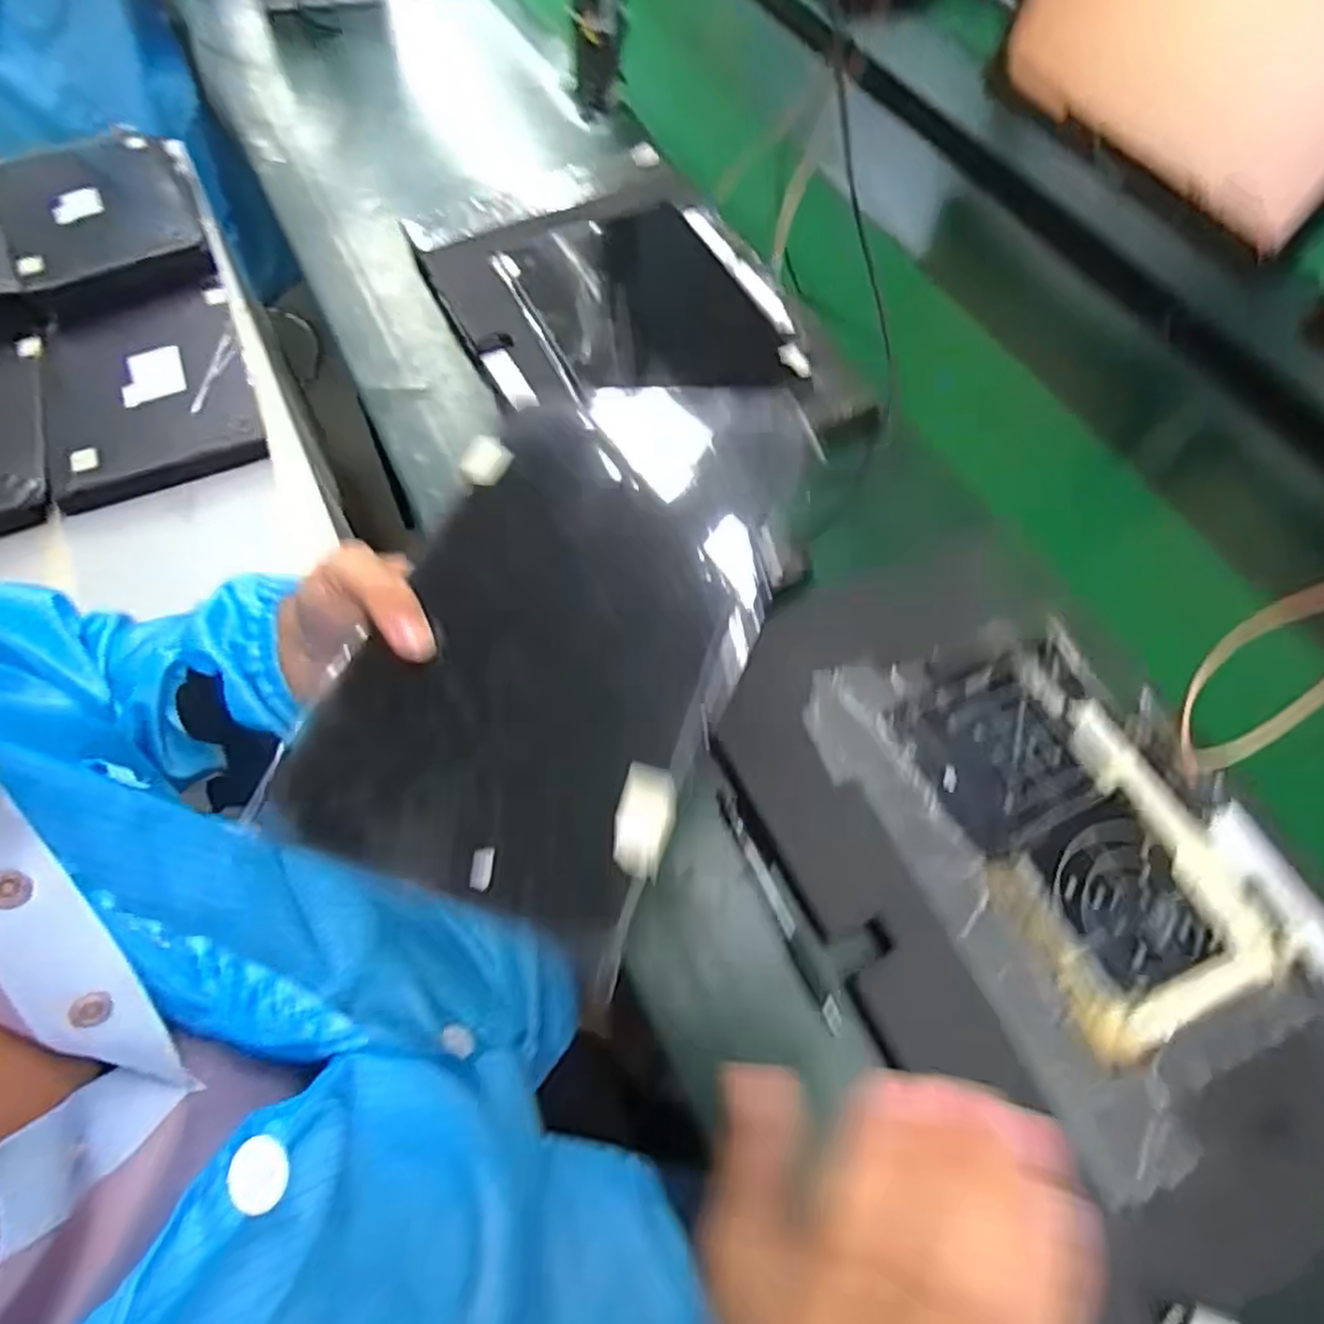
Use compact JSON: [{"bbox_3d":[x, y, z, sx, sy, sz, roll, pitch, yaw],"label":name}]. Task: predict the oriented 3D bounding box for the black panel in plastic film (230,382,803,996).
[{"bbox_3d":[-0.044,-0.029,0.313,0.168,0.014,0.261,13,63,24],"label":"black panel in plastic film"}]

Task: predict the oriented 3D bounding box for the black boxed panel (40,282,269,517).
[{"bbox_3d":[-0.509,-0.271,0.718,0.183,0.043,0.233,-21,65,-13],"label":"black boxed panel"}]

